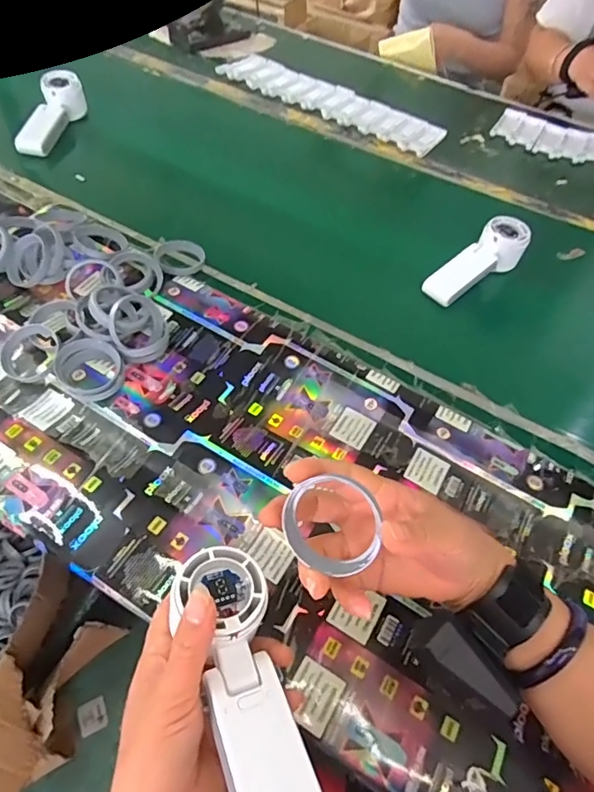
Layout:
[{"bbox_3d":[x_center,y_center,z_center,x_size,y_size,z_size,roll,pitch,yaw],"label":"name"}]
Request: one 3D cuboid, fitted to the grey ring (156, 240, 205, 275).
[{"bbox_3d":[-0.141,-0.171,0.604,0.057,0.006,0.065,-6,54,-10],"label":"grey ring"}]

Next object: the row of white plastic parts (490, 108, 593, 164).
[{"bbox_3d":[0.483,-0.470,0.900,0.235,0.026,0.128,25,55,13],"label":"row of white plastic parts"}]

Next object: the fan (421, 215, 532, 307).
[{"bbox_3d":[0.238,-0.175,0.643,0.059,0.047,0.164,40,60,22],"label":"fan"}]

